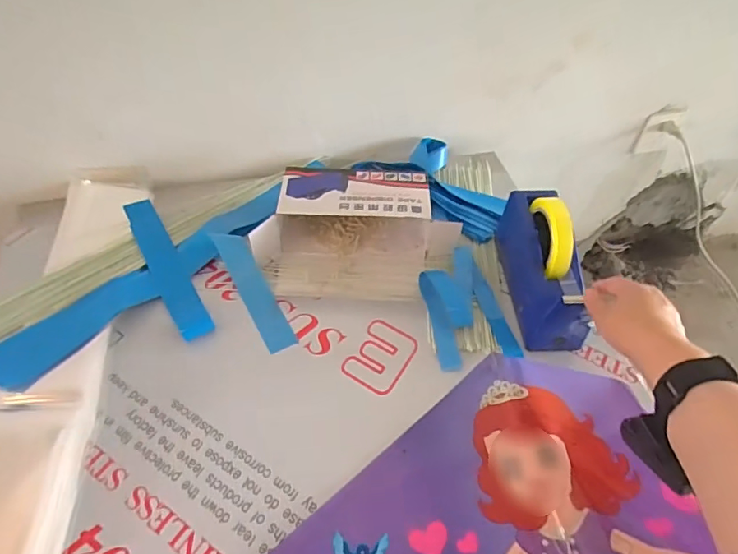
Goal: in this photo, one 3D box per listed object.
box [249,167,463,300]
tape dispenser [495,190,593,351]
[{"bbox_3d":[-0.014,-0.067,0.694,0.278,0.076,0.178,2,49,0],"label":"box"},{"bbox_3d":[0.222,-0.023,0.623,0.057,0.125,0.198,-2,51,-6],"label":"tape dispenser"}]

